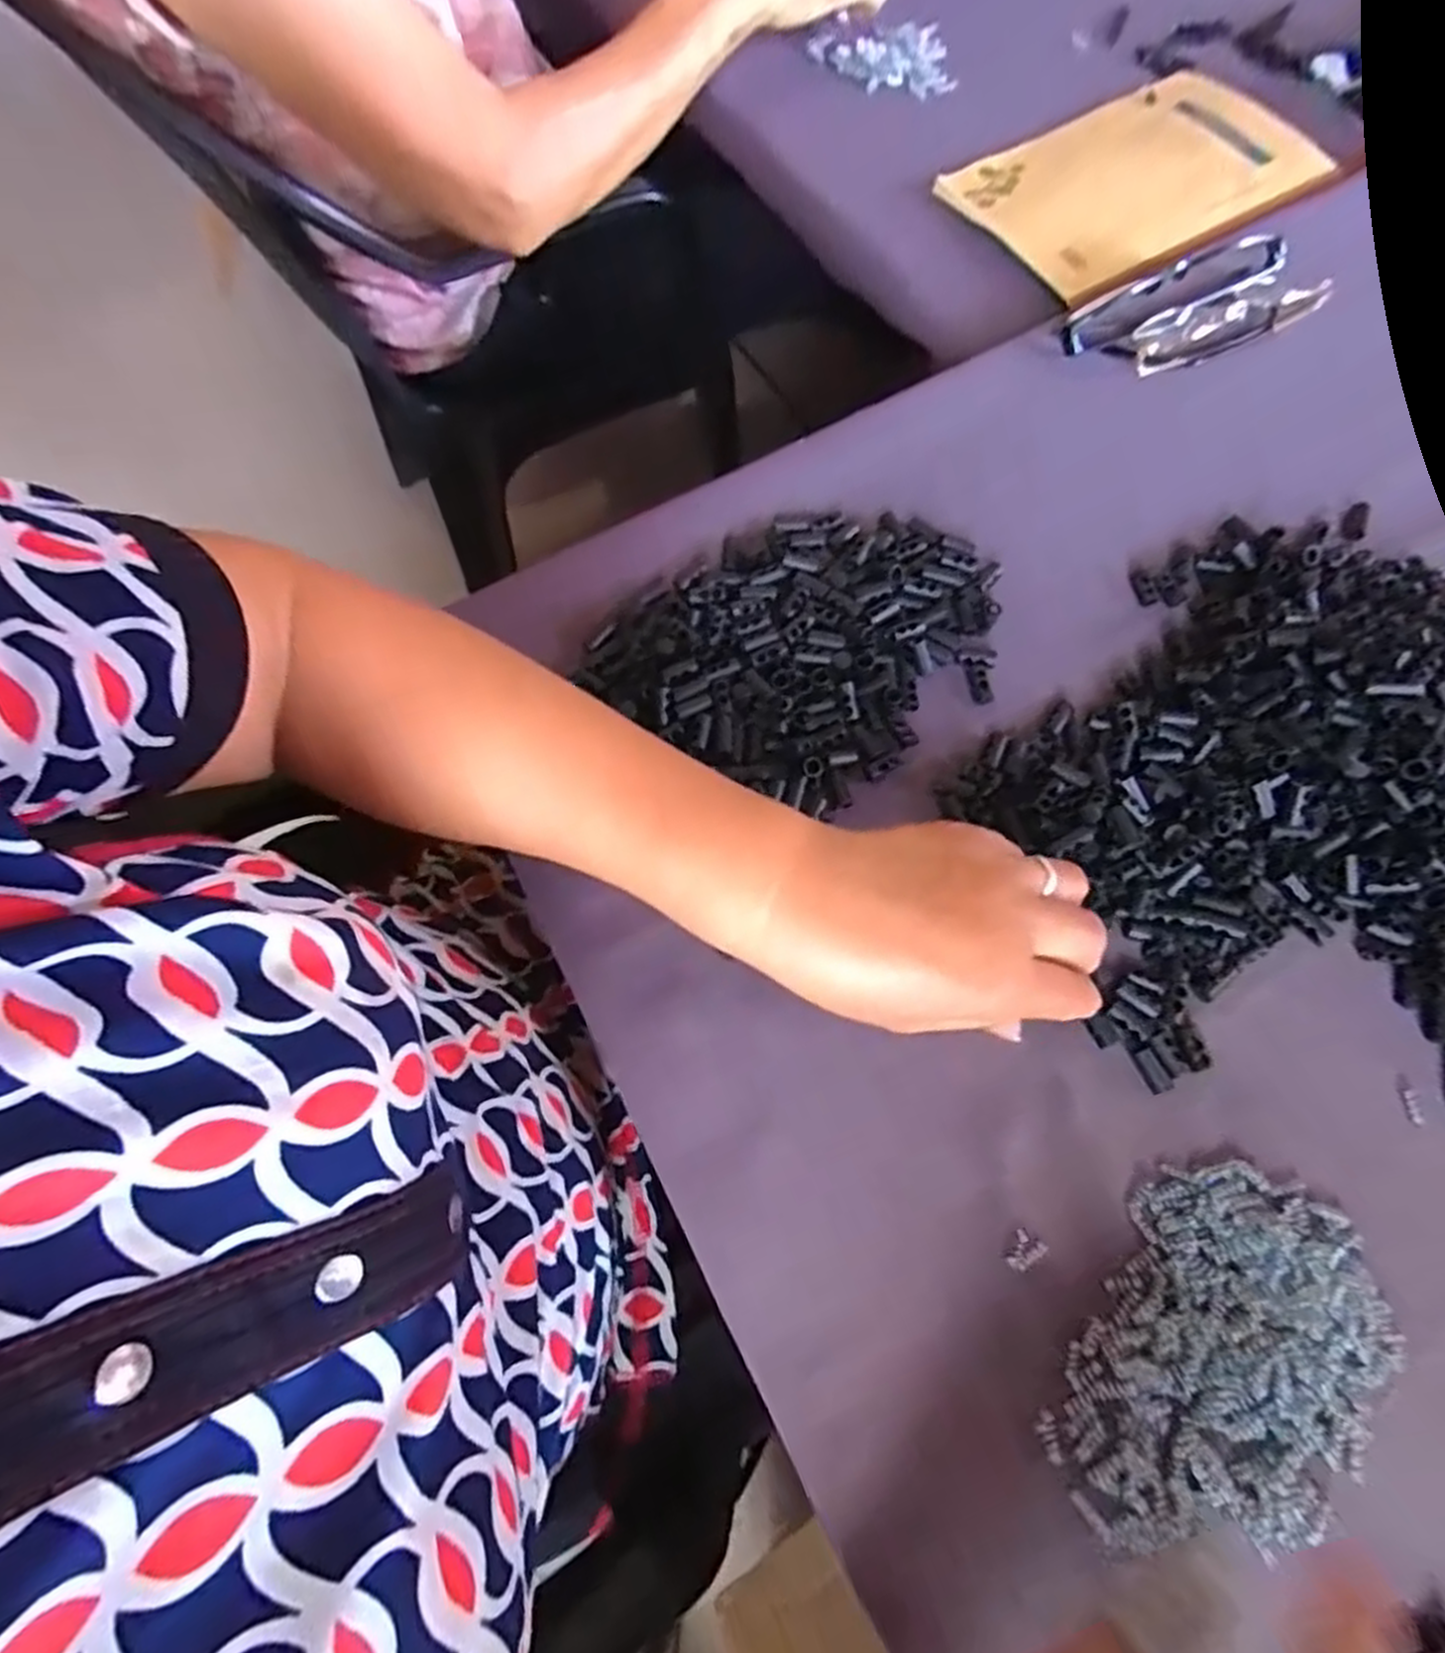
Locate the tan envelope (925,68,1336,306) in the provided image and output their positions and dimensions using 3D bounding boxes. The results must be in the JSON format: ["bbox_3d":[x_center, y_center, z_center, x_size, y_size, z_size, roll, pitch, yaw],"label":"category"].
[{"bbox_3d":[0.270,-0.422,0.513,0.214,0.013,0.149,-30,73,-7],"label":"tan envelope"}]

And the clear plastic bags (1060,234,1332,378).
[{"bbox_3d":[0.266,-0.289,0.448,0.142,0.025,0.053,-26,73,-6],"label":"clear plastic bags"}]

